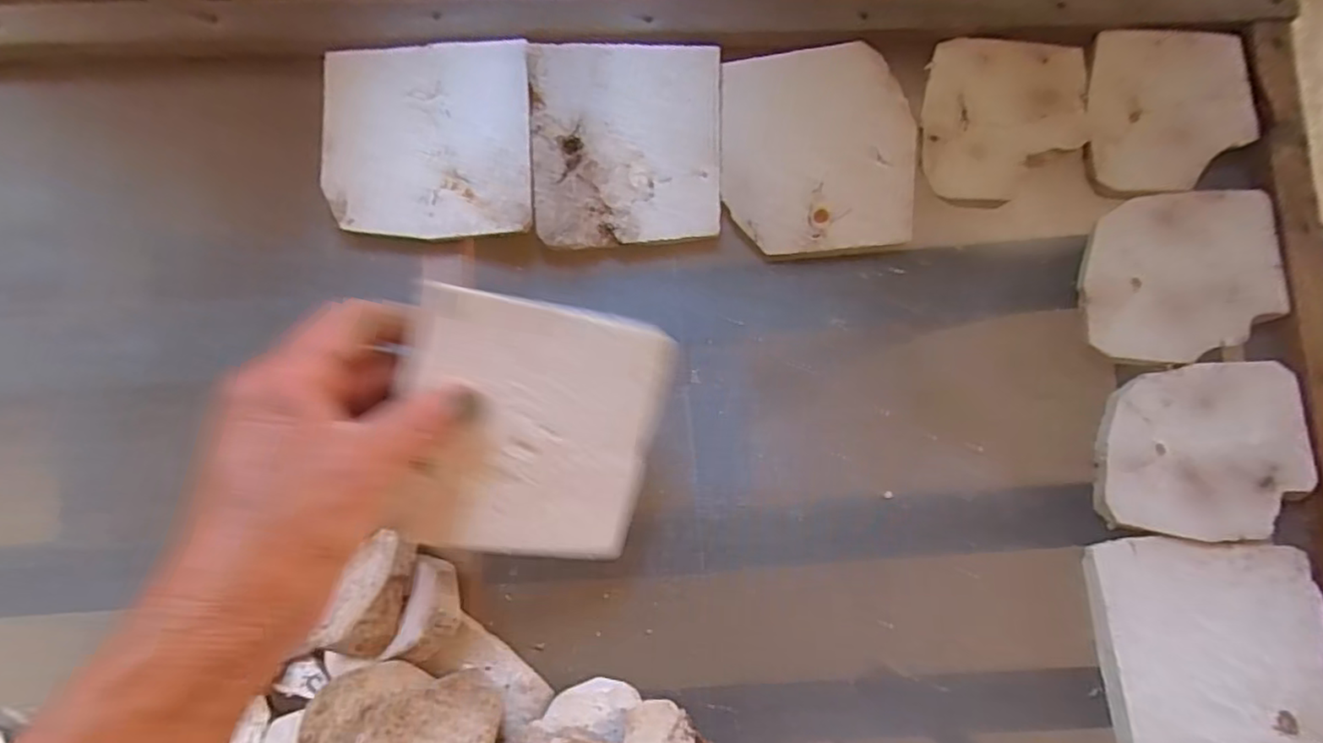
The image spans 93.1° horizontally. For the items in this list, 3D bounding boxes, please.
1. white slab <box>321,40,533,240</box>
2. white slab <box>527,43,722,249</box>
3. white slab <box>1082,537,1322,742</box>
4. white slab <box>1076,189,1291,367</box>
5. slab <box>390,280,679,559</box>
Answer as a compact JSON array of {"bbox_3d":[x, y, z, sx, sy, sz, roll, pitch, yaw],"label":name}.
[{"bbox_3d":[-0.129,-0.129,0.344,0.112,0.006,0.108,-2,86,-5],"label":"white slab"},{"bbox_3d":[-0.019,-0.129,0.357,0.106,0.004,0.109,-2,93,-7],"label":"white slab"},{"bbox_3d":[0.296,0.147,0.336,0.113,0.009,0.110,-4,82,3],"label":"white slab"},{"bbox_3d":[0.295,-0.054,0.356,0.103,0.006,0.094,-4,83,8],"label":"white slab"},{"bbox_3d":[-0.054,0.028,0.274,0.111,0.006,0.112,10,100,-28],"label":"slab"}]

